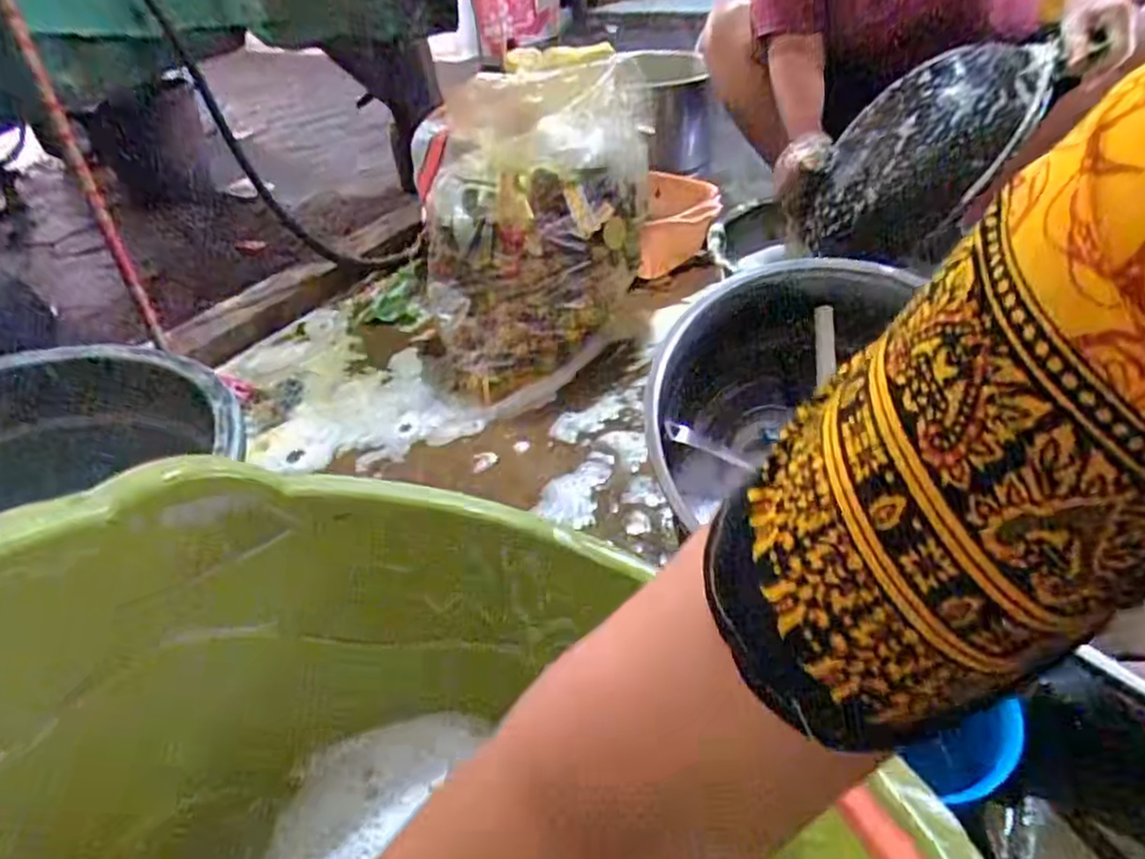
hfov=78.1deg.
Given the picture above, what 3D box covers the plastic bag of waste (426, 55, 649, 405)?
[{"bbox_3d":[-0.055,-0.320,1.084,0.320,0.381,0.409,-2,38,4],"label":"plastic bag of waste"}]

